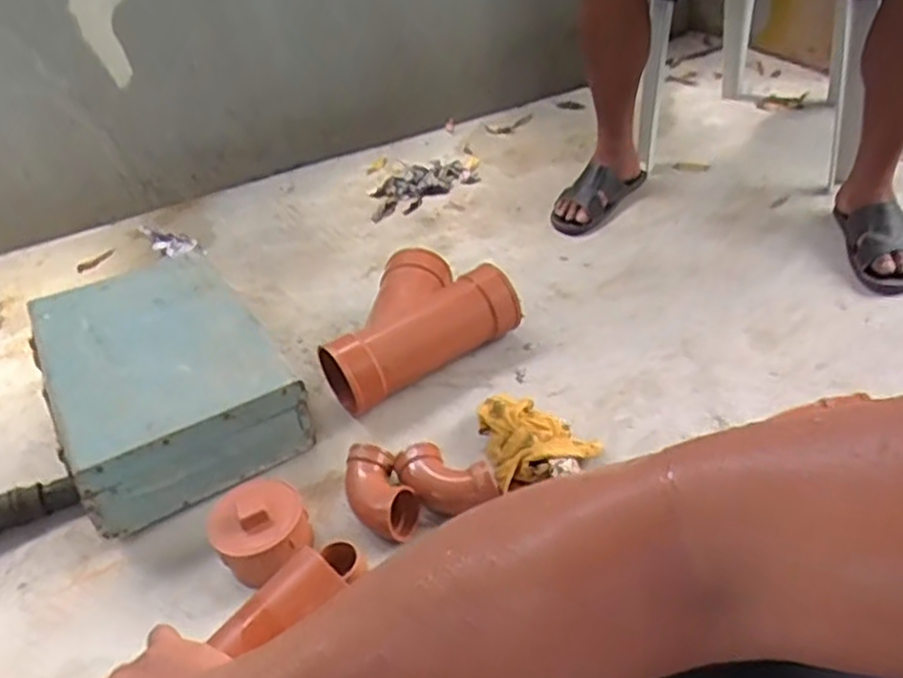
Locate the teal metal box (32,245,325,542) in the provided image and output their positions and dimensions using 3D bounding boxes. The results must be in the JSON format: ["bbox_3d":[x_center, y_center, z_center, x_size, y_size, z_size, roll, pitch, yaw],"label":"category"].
[{"bbox_3d":[-0.446,0.054,1.152,0.305,0.145,0.485,-25,40,-20],"label":"teal metal box"}]

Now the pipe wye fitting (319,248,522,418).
[{"bbox_3d":[-0.072,-0.031,1.160,0.296,0.125,0.202,-30,42,-24],"label":"pipe wye fitting"}]

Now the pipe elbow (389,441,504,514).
[{"bbox_3d":[-0.006,0.181,0.936,0.140,0.054,0.067,18,46,32],"label":"pipe elbow"}]

